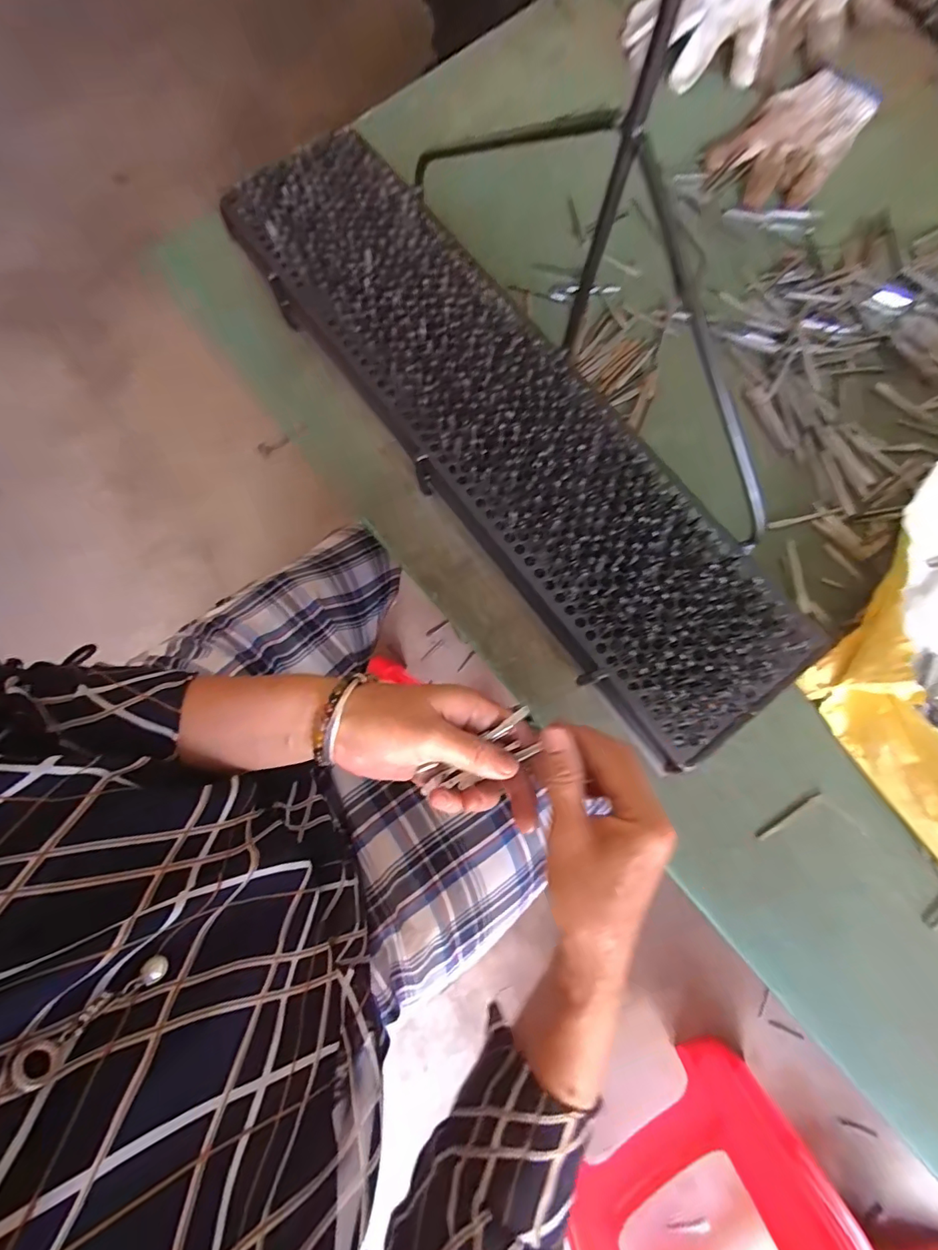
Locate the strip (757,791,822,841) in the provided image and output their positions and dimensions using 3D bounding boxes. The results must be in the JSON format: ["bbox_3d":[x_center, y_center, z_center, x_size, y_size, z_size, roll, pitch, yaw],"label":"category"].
[{"bbox_3d":[0.255,0.151,0.383,0.063,0.004,0.006,-31,81,-6],"label":"strip"}]

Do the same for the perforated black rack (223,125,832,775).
[{"bbox_3d":[0.027,-0.169,0.381,0.151,0.029,0.575,-35,81,-6],"label":"perforated black rack"}]

